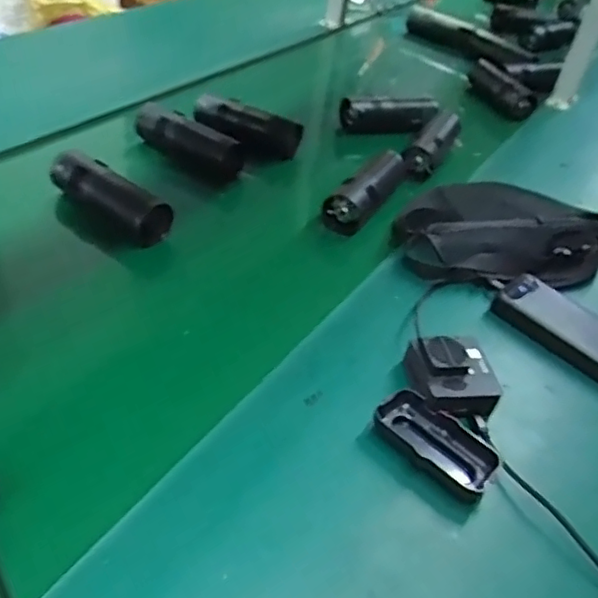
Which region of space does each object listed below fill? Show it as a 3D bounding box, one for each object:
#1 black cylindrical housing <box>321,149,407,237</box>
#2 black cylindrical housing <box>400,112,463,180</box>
[{"bbox_3d":[0.093,-0.147,0.859,0.064,0.069,0.168,23,42,16],"label":"black cylindrical housing"},{"bbox_3d":[0.219,-0.249,1.004,0.057,0.059,0.182,20,41,14],"label":"black cylindrical housing"}]

